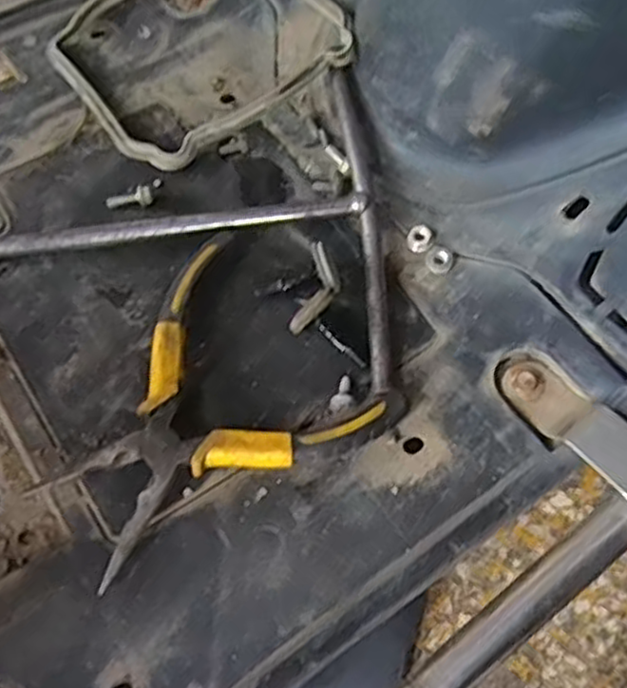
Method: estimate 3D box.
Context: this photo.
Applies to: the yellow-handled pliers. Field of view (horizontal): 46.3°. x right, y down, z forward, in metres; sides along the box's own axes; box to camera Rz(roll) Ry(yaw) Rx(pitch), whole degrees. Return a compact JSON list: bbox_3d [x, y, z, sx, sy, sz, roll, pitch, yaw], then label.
[{"bbox_3d":[-0.049,0.021,0.310,0.135,0.016,0.111,-33,69,-11],"label":"yellow-handled pliers"}]

